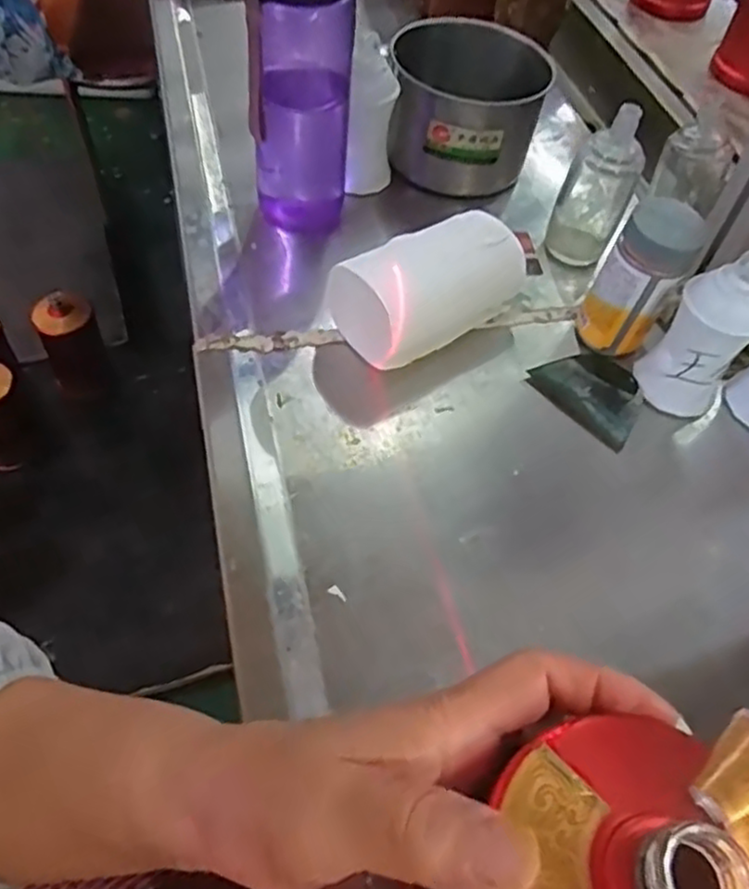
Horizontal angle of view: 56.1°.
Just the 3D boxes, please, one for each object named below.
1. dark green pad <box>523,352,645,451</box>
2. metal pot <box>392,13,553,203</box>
[{"bbox_3d":[0.161,-0.039,0.509,0.060,0.013,0.081,-34,64,-24],"label":"dark green pad"},{"bbox_3d":[0.081,-0.294,0.621,0.133,0.095,0.117,1,55,-3],"label":"metal pot"}]

